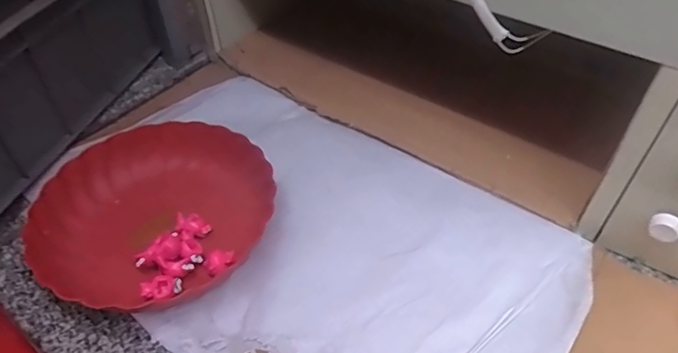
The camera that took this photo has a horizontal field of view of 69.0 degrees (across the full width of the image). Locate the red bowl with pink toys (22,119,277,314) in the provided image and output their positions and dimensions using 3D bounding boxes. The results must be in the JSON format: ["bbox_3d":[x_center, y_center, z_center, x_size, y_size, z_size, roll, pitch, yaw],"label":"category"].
[{"bbox_3d":[-0.196,0.033,0.558,0.252,0.059,0.215,11,47,12],"label":"red bowl with pink toys"}]

